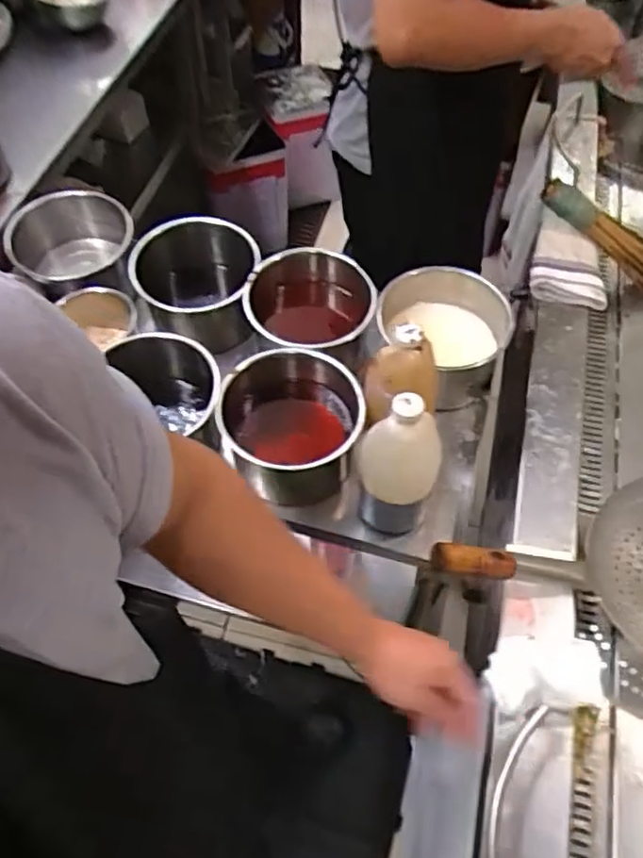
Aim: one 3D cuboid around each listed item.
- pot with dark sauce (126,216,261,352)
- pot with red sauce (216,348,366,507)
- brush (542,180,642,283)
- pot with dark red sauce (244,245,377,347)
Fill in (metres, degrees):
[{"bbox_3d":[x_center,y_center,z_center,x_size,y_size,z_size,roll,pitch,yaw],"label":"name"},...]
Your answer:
[{"bbox_3d":[-0.184,-0.203,0.984,0.180,0.142,0.198,1,58,-1],"label":"pot with dark sauce"},{"bbox_3d":[-0.032,-0.002,0.852,0.167,0.130,0.169,1,58,-1],"label":"pot with red sauce"},{"bbox_3d":[0.495,-0.328,1.119,0.302,0.047,0.055,28,57,-18],"label":"brush"},{"bbox_3d":[-0.019,-0.149,0.955,0.174,0.147,0.175,1,58,-1],"label":"pot with dark red sauce"}]

